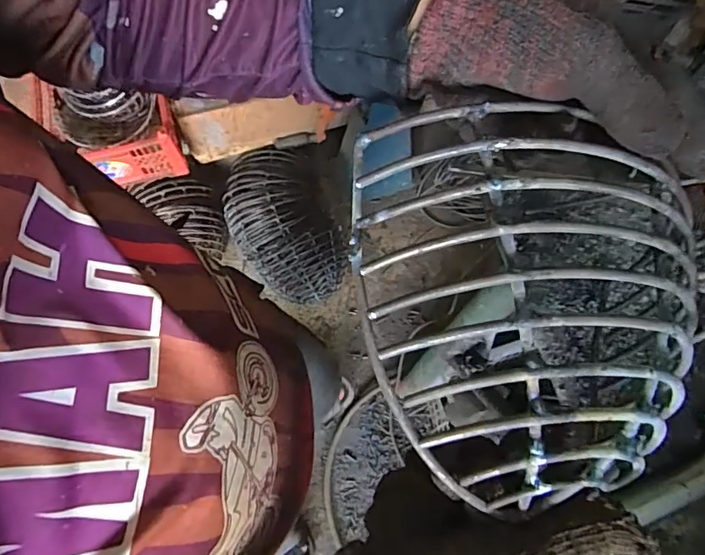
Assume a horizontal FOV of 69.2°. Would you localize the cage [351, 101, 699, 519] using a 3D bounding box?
[{"bbox_3d":[0.085,0.014,0.246,0.167,0.080,0.175,1,67,-1],"label":"cage"}]

